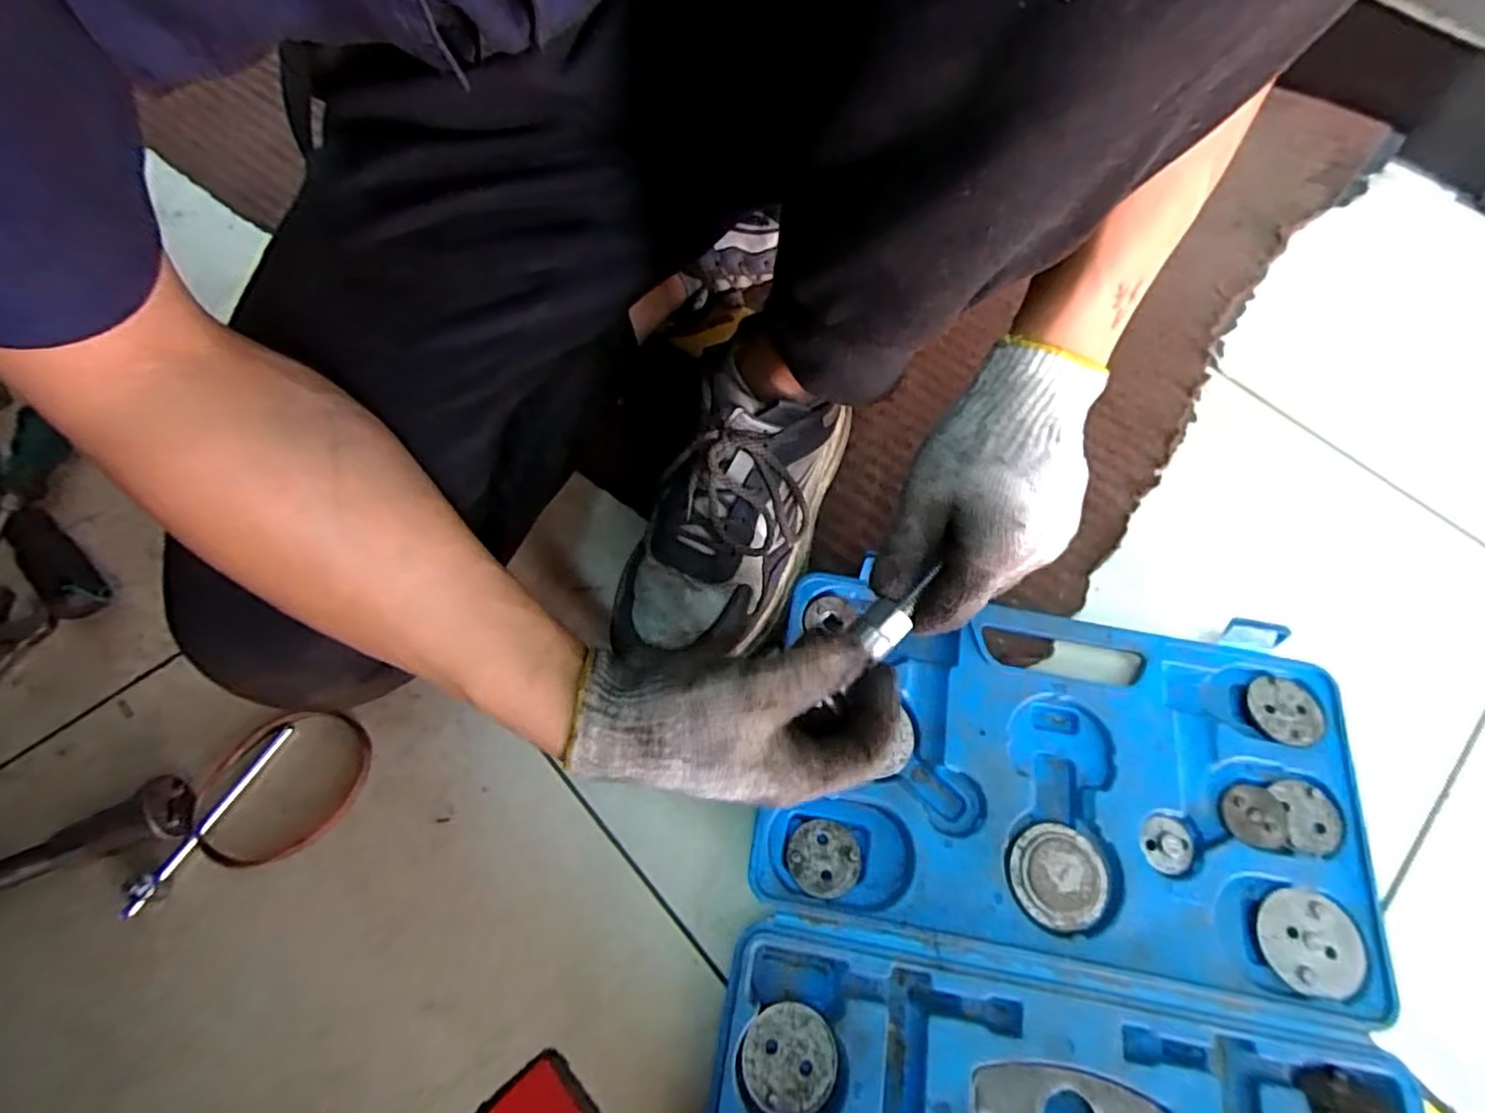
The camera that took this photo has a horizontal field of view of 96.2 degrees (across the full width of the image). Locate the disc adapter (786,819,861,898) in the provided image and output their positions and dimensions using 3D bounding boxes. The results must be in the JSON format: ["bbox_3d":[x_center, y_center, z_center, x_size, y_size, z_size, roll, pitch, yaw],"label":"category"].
[{"bbox_3d":[0.045,0.168,0.371,0.040,0.004,0.039,-1,64,-2],"label":"disc adapter"}]

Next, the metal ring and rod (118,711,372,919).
[{"bbox_3d":[-0.276,0.135,0.376,0.120,0.027,0.081,-18,66,-10],"label":"metal ring and rod"}]

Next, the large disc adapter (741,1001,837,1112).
[{"bbox_3d":[0.023,0.253,0.336,0.046,0.009,0.046,1,64,-1],"label":"large disc adapter"}]

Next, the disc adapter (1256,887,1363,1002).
[{"bbox_3d":[0.310,0.210,0.361,0.048,0.005,0.050,1,64,-1],"label":"disc adapter"}]

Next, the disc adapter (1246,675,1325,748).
[{"bbox_3d":[0.339,0.097,0.419,0.040,0.011,0.043,1,64,-1],"label":"disc adapter"}]

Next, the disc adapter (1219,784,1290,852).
[{"bbox_3d":[0.299,0.151,0.389,0.034,0.006,0.036,1,64,-1],"label":"disc adapter"}]

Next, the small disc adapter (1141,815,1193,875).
[{"bbox_3d":[0.245,0.166,0.385,0.029,0.006,0.031,1,64,-1],"label":"small disc adapter"}]

